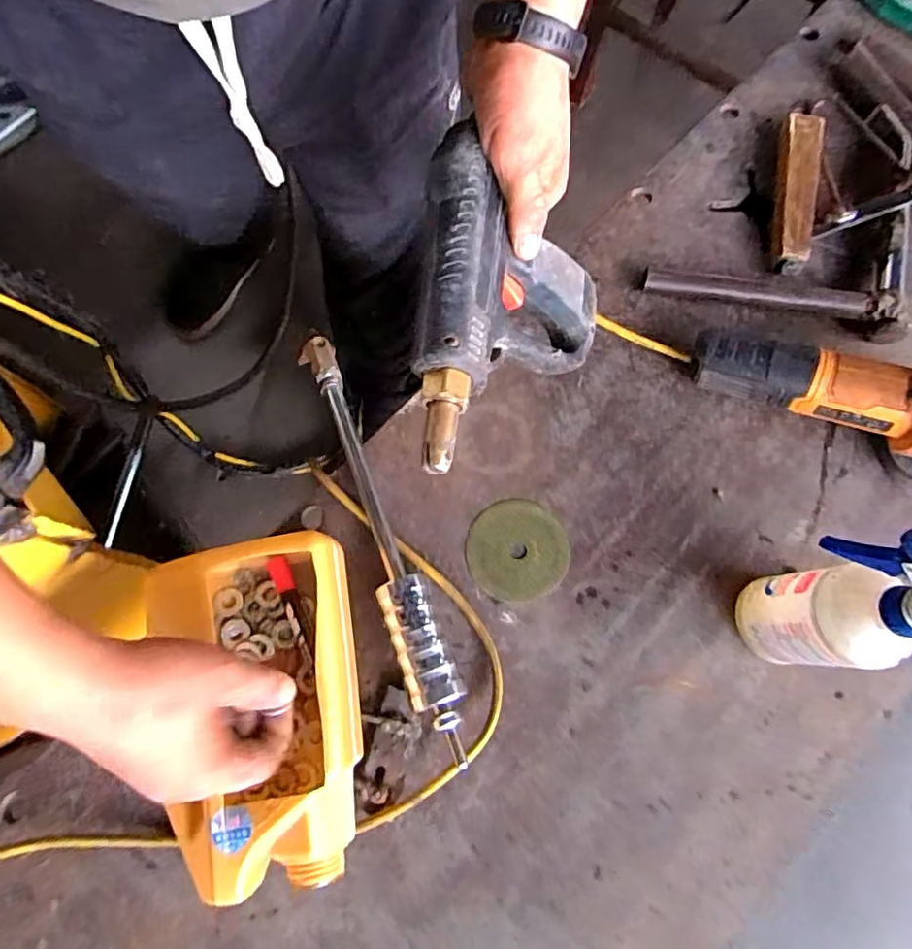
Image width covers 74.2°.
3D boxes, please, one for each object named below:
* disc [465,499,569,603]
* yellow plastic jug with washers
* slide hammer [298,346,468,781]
[{"bbox_3d":[0.054,0.067,0.534,0.087,0.004,0.087,1,75,-2],"label":"disc"},{"bbox_3d":[-0.144,0.176,0.461,0.127,0.091,0.240,-8,67,-3],"label":"yellow plastic jug with washers"},{"bbox_3d":[-0.067,0.043,0.514,0.041,0.045,0.395,-20,75,-7],"label":"slide hammer"}]

